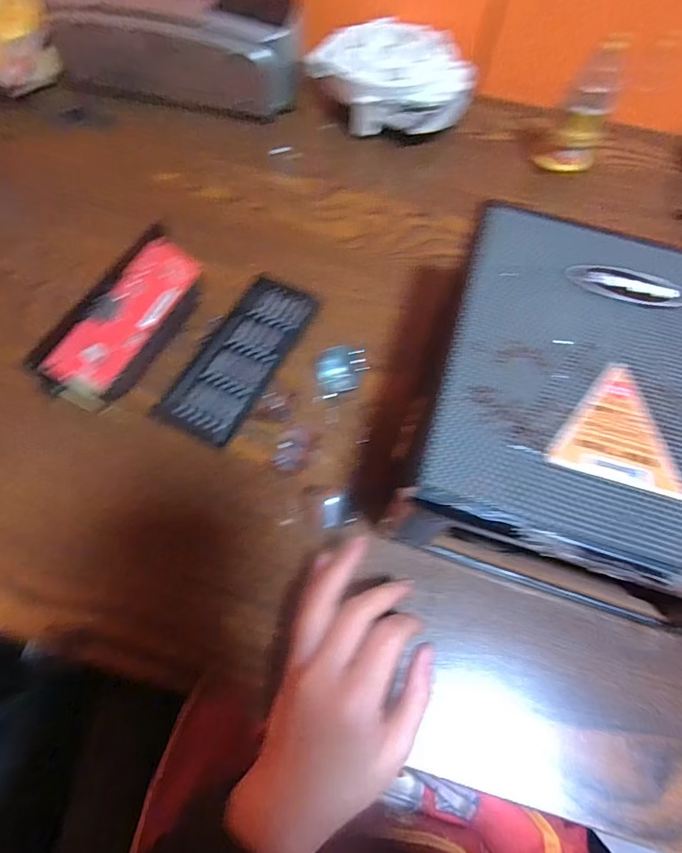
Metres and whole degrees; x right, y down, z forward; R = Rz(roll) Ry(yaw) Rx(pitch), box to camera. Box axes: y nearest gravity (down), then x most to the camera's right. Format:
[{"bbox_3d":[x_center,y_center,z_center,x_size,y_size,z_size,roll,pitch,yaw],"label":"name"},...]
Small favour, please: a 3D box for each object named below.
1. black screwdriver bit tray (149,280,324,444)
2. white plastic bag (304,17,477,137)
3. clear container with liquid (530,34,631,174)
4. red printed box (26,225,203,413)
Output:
[{"bbox_3d":[-0.078,-0.059,0.356,0.065,0.012,0.152,25,66,8],"label":"black screwdriver bit tray"},{"bbox_3d":[0.054,-0.386,0.502,0.178,0.062,0.123,9,65,0],"label":"white plastic bag"},{"bbox_3d":[0.256,-0.325,0.458,0.053,0.114,0.052,33,66,13],"label":"clear container with liquid"},{"bbox_3d":[-0.158,-0.080,0.339,0.052,0.053,0.146,22,66,7],"label":"red printed box"}]

